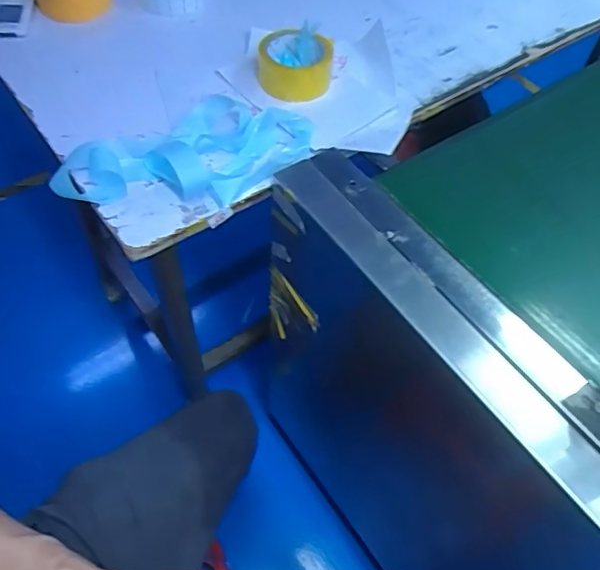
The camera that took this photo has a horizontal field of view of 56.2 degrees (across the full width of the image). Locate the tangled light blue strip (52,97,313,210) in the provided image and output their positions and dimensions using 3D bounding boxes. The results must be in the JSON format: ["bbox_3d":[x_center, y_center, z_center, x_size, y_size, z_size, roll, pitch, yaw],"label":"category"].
[{"bbox_3d":[-0.125,-0.150,0.652,0.292,0.039,0.147,-31,62,-22],"label":"tangled light blue strip"}]

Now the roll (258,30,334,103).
[{"bbox_3d":[-0.007,-0.300,0.768,0.097,0.062,0.097,1,55,-2],"label":"roll"}]

